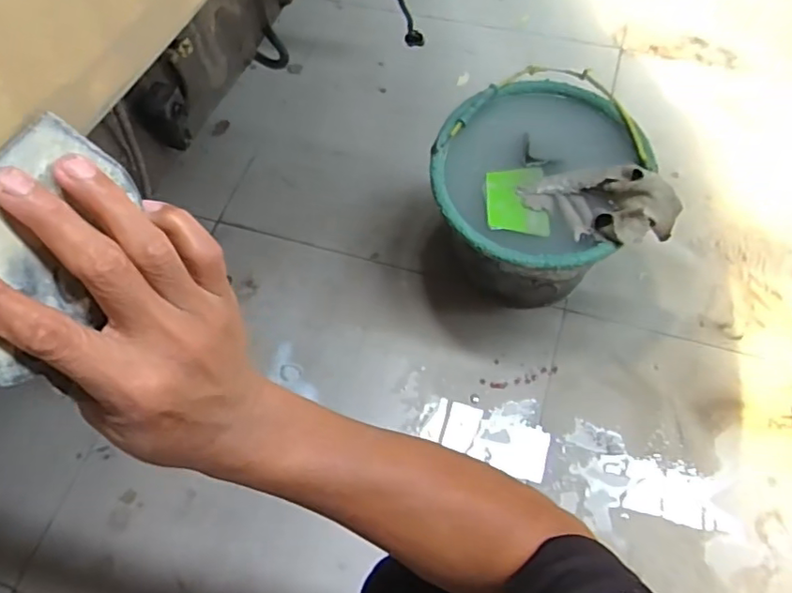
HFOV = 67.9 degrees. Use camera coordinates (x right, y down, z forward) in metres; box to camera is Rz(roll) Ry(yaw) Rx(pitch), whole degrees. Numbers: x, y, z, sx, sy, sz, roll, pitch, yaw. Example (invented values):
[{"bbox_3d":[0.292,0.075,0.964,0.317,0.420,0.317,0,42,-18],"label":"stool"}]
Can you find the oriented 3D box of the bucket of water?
[{"bbox_3d":[0.195,-0.131,0.876,0.273,0.231,0.317,28,67,17],"label":"bucket of water"}]

